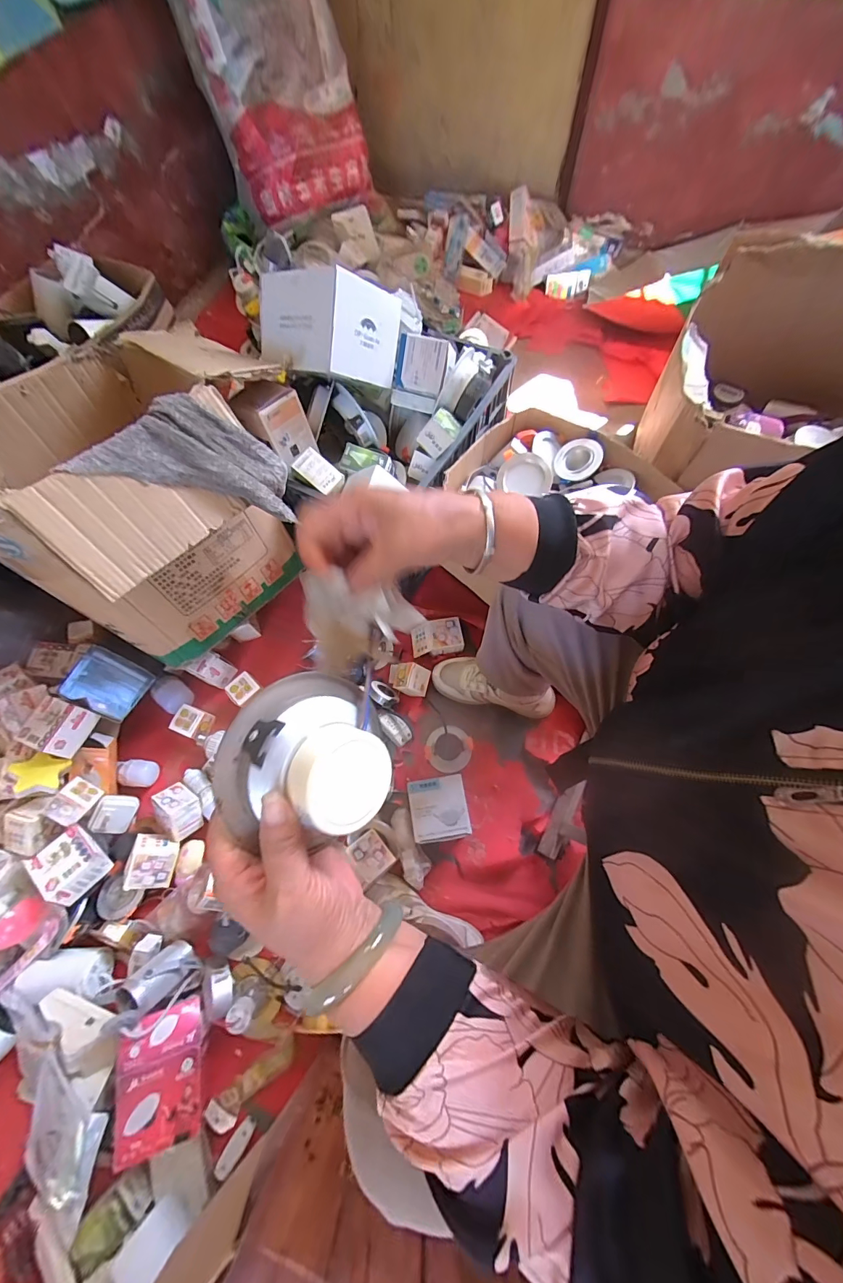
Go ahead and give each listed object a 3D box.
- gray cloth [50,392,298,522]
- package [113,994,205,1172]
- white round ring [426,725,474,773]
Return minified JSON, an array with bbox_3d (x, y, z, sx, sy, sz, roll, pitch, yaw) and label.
[{"bbox_3d":[-0.304,-0.259,0.550,0.254,0.030,0.124,4,94,-32],"label":"gray cloth"},{"bbox_3d":[-0.371,0.624,0.580,0.106,0.027,0.149,-3,67,-30],"label":"package"},{"bbox_3d":[0.055,0.208,0.794,0.089,0.019,0.088,-1,69,2],"label":"white round ring"}]

